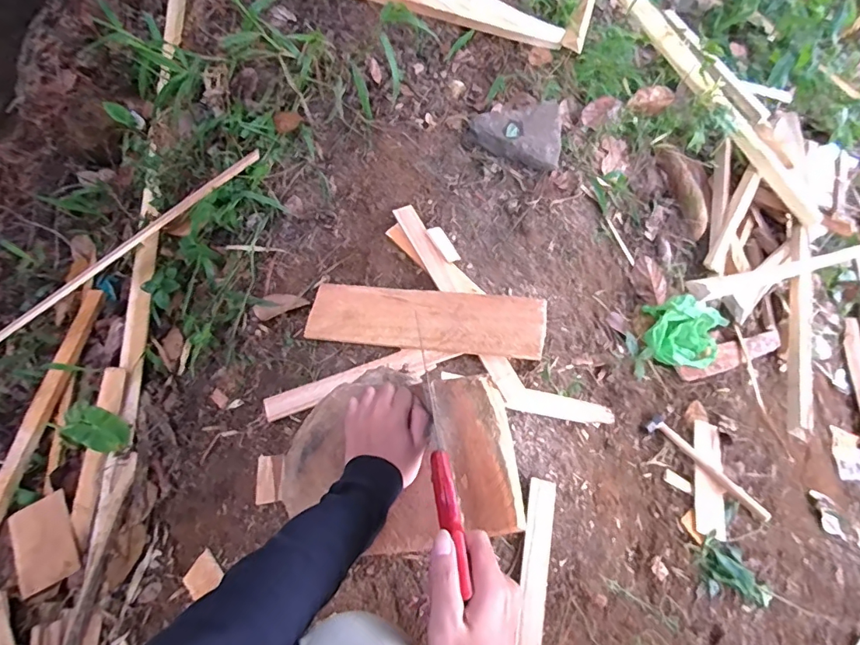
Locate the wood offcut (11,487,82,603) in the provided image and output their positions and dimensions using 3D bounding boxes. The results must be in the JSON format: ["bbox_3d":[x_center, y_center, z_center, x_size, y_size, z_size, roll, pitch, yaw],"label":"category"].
[{"bbox_3d":[-0.700,0.400,0.880,0.104,0.013,0.155,-31,65,-12],"label":"wood offcut"}]

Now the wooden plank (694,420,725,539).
[{"bbox_3d":[0.503,0.279,0.876,0.052,0.018,0.218,16,52,11],"label":"wooden plank"}]

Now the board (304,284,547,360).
[{"bbox_3d":[-0.014,-0.006,0.811,0.393,0.013,0.109,4,61,14],"label":"board"}]

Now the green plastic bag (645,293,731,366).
[{"bbox_3d":[0.499,0.025,0.952,0.149,0.081,0.128,14,64,11],"label":"green plastic bag"}]

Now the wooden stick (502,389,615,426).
[{"bbox_3d":[0.217,0.138,0.806,0.193,0.019,0.039,11,61,-16],"label":"wooden stick"}]

